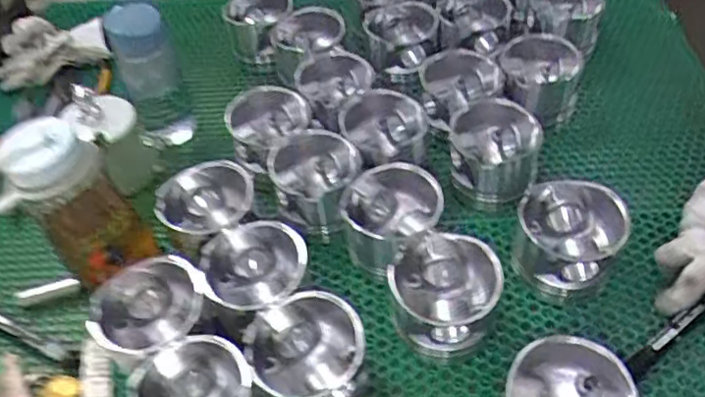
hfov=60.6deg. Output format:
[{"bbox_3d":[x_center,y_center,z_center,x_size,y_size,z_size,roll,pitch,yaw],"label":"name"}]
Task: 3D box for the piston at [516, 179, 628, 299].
[{"bbox_3d":[0.187,0.038,0.534,0.084,0.079,0.088,-2,50,3],"label":"piston"}]

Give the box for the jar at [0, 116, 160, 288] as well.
[{"bbox_3d":[-0.242,0.017,0.519,0.090,0.180,0.069,-4,50,2],"label":"jar"}]

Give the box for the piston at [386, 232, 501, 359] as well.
[{"bbox_3d":[0.076,0.081,0.505,0.083,0.085,0.081,-5,50,0],"label":"piston"}]

